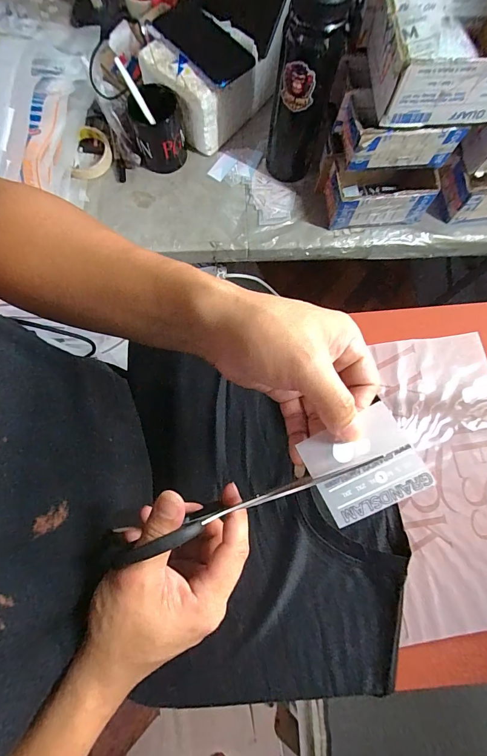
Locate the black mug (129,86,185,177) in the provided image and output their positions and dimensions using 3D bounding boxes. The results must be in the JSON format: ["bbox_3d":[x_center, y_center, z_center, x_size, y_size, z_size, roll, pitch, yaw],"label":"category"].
[{"bbox_3d":[-0.147,-0.426,0.596,0.084,0.097,0.103,-11,78,-3],"label":"black mug"}]

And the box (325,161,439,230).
[{"bbox_3d":[0.220,-0.303,0.581,0.170,0.079,0.080,-5,78,-2],"label":"box"}]

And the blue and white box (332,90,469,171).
[{"bbox_3d":[0.219,-0.357,0.510,0.158,0.071,0.080,-6,78,-2],"label":"blue and white box"}]

